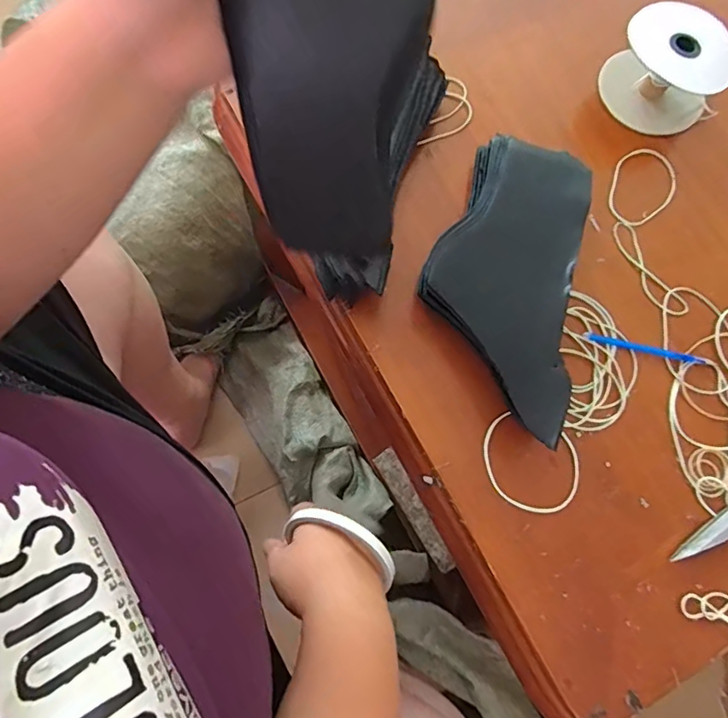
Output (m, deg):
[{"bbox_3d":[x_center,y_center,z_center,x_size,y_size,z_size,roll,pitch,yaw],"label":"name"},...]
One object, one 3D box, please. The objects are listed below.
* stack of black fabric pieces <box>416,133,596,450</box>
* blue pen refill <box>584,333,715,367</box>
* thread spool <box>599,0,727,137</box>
[{"bbox_3d":[0.106,-0.062,0.414,0.110,0.057,0.239,14,70,2],"label":"stack of black fabric pieces"},{"bbox_3d":[0.232,-0.008,0.425,0.104,0.004,0.007,13,70,3],"label":"blue pen refill"},{"bbox_3d":[0.282,-0.267,0.486,0.105,0.062,0.088,31,72,8],"label":"thread spool"}]

